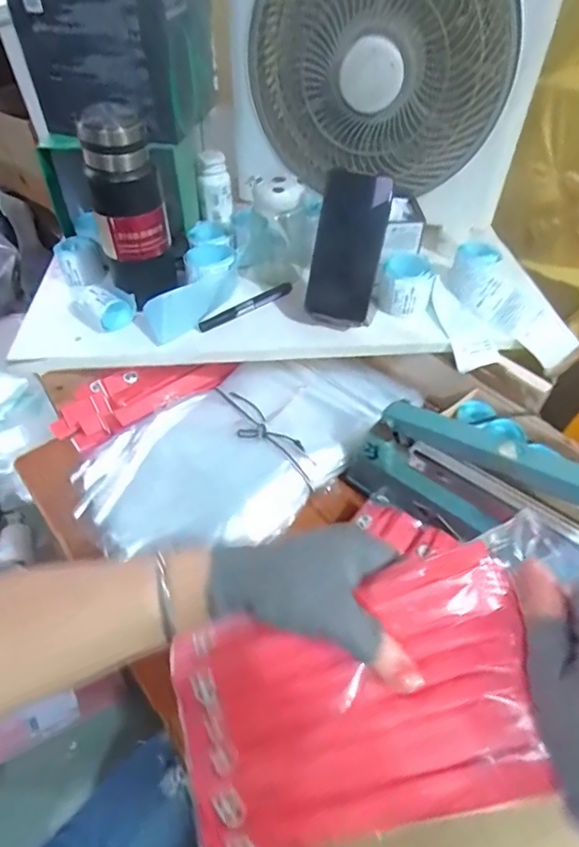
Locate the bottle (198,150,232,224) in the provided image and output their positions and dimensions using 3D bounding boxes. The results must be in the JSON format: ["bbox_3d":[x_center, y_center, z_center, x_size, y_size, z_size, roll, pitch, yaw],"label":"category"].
[{"bbox_3d":[-0.112,-0.350,0.735,0.048,0.090,0.054,-3,49,-4],"label":"bottle"}]

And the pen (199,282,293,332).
[{"bbox_3d":[-0.054,-0.153,0.640,0.146,0.017,0.013,-32,56,-26],"label":"pen"}]

